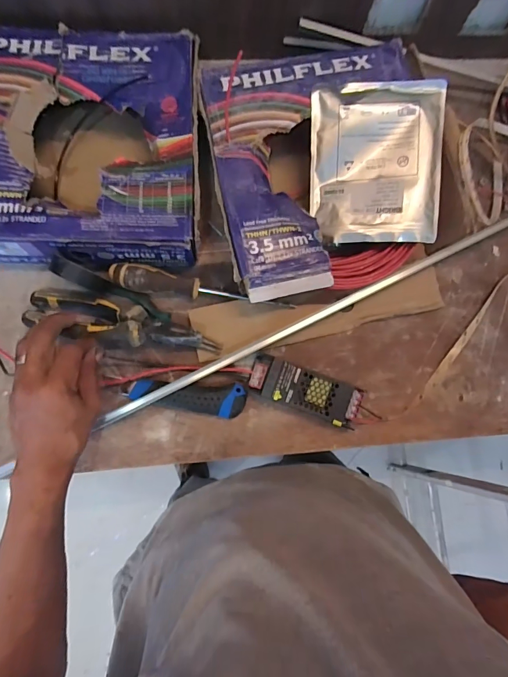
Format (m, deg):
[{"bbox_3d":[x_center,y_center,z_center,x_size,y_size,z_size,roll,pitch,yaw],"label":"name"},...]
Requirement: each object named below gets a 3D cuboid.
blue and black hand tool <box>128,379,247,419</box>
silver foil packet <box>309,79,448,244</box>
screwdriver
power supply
[{"bbox_3d":[-0.078,0.072,0.459,0.134,0.022,0.038,3,83,-3],"label":"blue and black hand tool"},{"bbox_3d":[0.145,-0.210,0.458,0.150,0.016,0.186,1,94,9],"label":"silver foil packet"},{"bbox_3d":[-0.061,-0.062,0.472,0.220,0.034,0.029,8,83,-2],"label":"screwdriver"},{"bbox_3d":[0.063,0.065,0.469,0.137,0.028,0.051,21,82,0],"label":"power supply"}]

